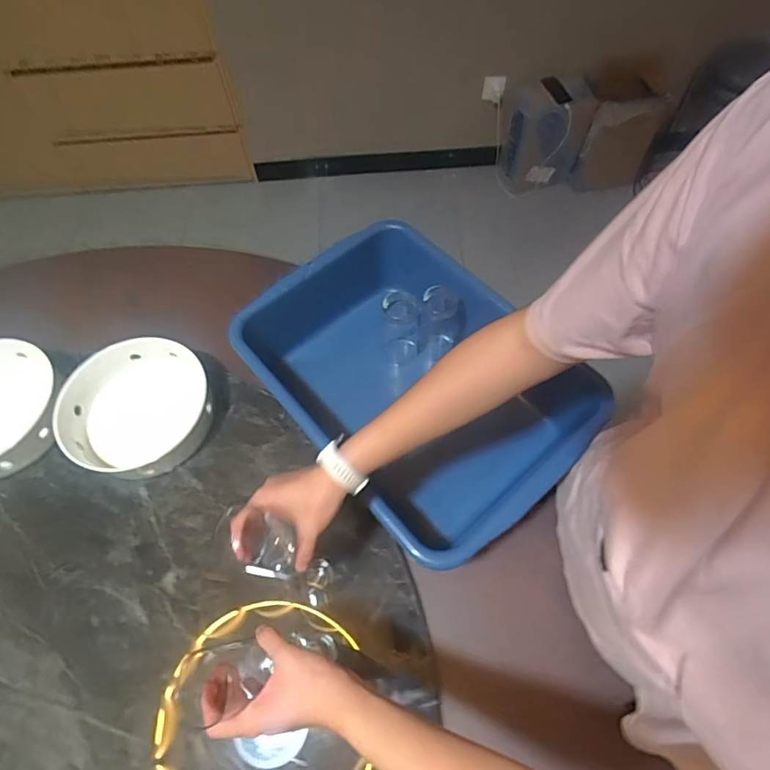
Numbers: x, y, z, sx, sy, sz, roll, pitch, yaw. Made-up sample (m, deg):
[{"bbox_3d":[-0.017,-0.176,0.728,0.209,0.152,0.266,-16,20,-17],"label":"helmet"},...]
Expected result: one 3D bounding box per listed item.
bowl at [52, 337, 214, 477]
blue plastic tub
[{"bbox_3d":[-0.416,0.033,0.793,0.236,0.067,0.228,-1,61,1],"label":"bowl"},{"bbox_3d":[0.053,-0.007,0.804,0.405,0.218,0.502,-40,69,-12],"label":"blue plastic tub"}]

